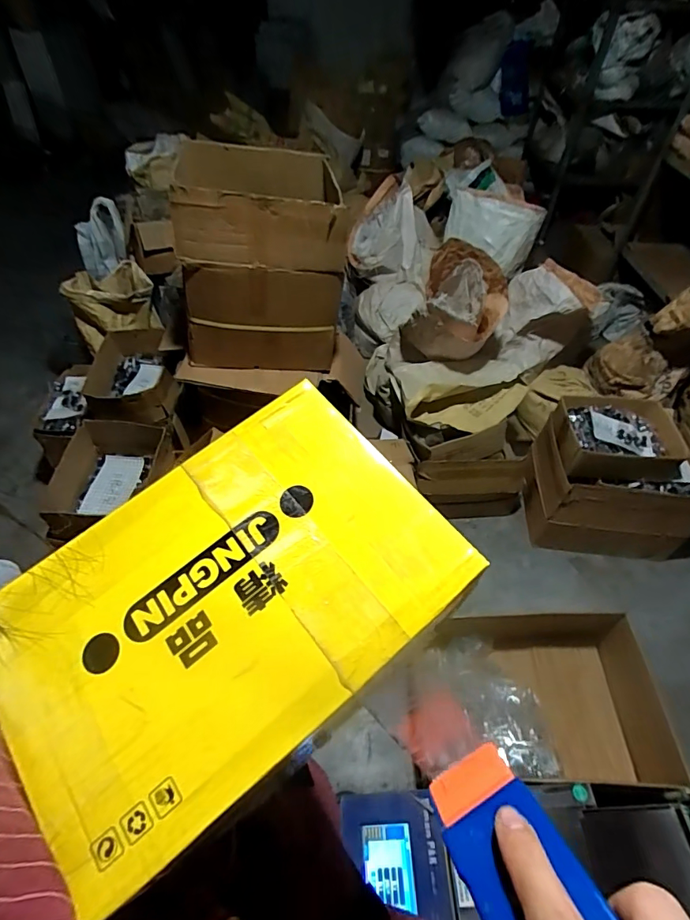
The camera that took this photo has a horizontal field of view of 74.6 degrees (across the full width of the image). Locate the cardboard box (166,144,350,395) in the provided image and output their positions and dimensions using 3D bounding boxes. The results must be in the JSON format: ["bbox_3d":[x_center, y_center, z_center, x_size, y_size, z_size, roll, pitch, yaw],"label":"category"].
[{"bbox_3d":[-0.239,-0.555,1.247,0.430,0.538,0.362,-4,49,-5],"label":"cardboard box"}]

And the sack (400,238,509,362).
[{"bbox_3d":[0.372,-0.490,1.553,0.323,0.385,0.286,9,49,6],"label":"sack"}]

